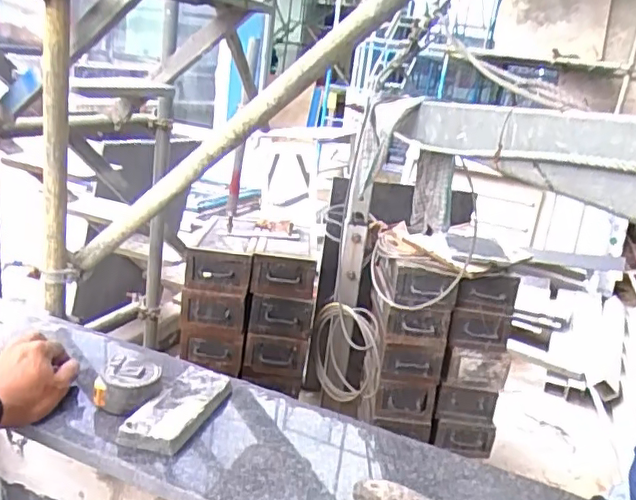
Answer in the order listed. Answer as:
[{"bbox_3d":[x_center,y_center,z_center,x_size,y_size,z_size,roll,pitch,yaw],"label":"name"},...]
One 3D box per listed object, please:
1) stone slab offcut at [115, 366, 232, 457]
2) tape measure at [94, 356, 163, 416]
[{"bbox_3d":[-0.156,0.178,0.662,0.066,0.022,0.145,11,18,12],"label":"stone slab offcut"},{"bbox_3d":[-0.217,0.151,0.675,0.074,0.041,0.072,4,18,-12],"label":"tape measure"}]

